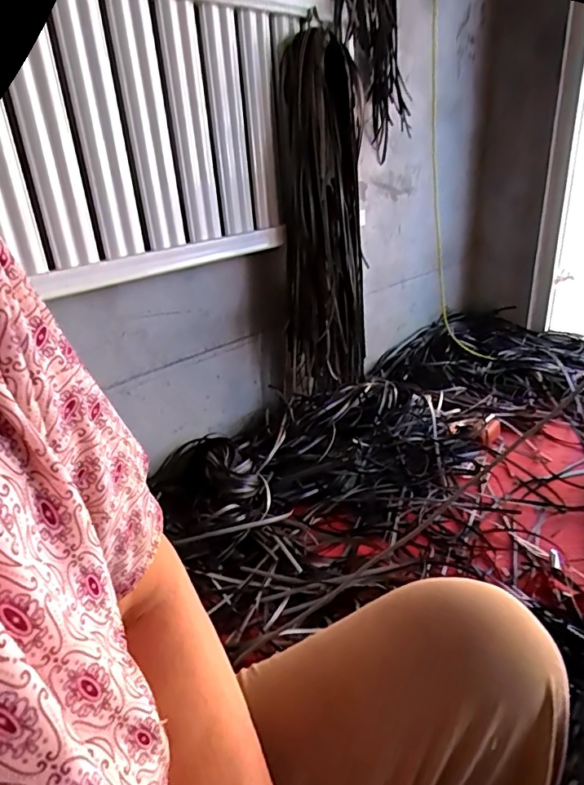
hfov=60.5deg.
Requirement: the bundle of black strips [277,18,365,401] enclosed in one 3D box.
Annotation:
[{"bbox_3d":[0.082,-0.420,1.356,0.211,0.877,0.249,-2,25,8],"label":"bundle of black strips"}]

